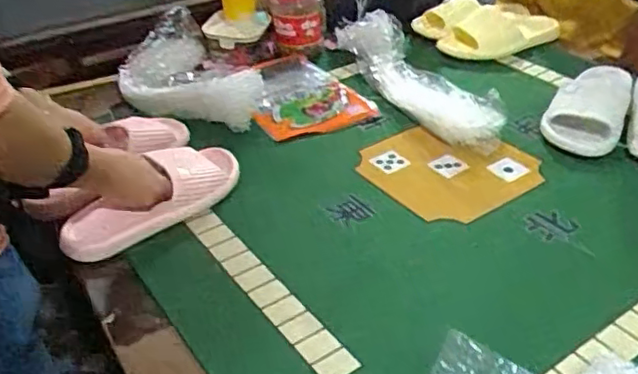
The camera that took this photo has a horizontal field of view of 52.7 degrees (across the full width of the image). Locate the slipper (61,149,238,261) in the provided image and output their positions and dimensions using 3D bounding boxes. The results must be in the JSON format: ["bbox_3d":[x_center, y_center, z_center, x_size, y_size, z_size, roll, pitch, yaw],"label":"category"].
[{"bbox_3d":[-0.200,0.014,0.806,0.098,0.065,0.249,24,45,33],"label":"slipper"}]

